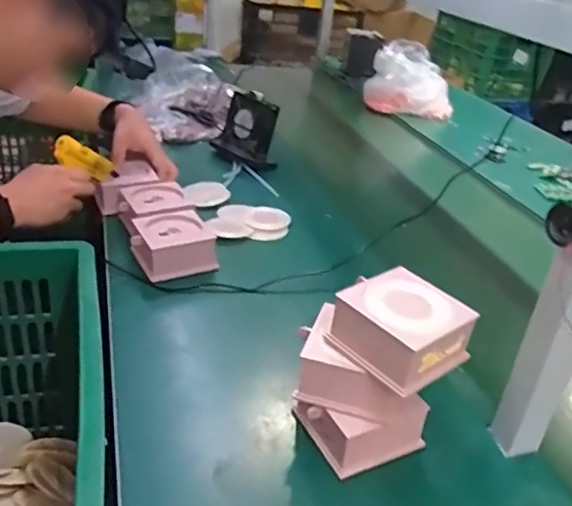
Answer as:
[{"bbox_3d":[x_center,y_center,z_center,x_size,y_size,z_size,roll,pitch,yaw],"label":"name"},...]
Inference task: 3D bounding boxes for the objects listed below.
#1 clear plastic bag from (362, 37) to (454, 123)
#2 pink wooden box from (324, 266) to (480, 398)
[{"bbox_3d":[0.369,-0.509,1.778,0.243,0.216,0.154,2,30,-7],"label":"clear plastic bag"},{"bbox_3d":[0.115,0.072,0.590,0.103,0.064,0.106,-19,38,-37],"label":"pink wooden box"}]

